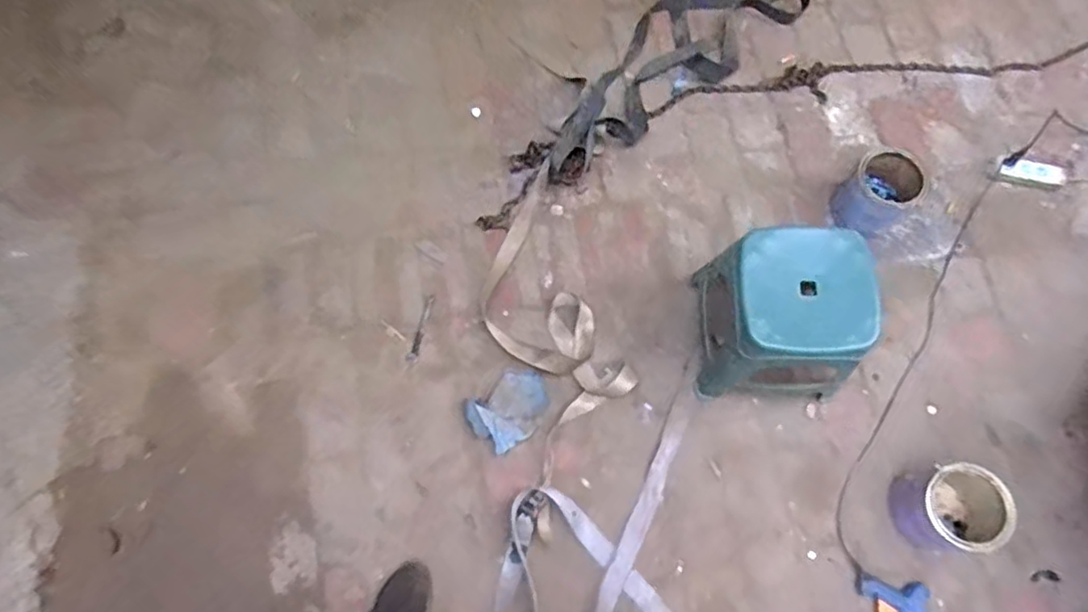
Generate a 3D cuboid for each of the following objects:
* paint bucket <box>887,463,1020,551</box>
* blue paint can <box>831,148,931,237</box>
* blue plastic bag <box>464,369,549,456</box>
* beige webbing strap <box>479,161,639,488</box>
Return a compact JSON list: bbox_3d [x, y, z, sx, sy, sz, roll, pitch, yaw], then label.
[{"bbox_3d":[0.788,0.390,1.241,0.188,0.159,0.148,-5,74,-2],"label":"paint bucket"},{"bbox_3d":[0.776,-0.266,1.465,0.173,0.149,0.152,-38,73,-8],"label":"blue paint can"},{"bbox_3d":[-0.076,0.229,1.430,0.189,0.050,0.147,-39,73,-12],"label":"blue plastic bag"},{"bbox_3d":[0.004,0.024,1.489,0.271,0.040,0.692,-19,70,-6],"label":"beige webbing strap"}]

